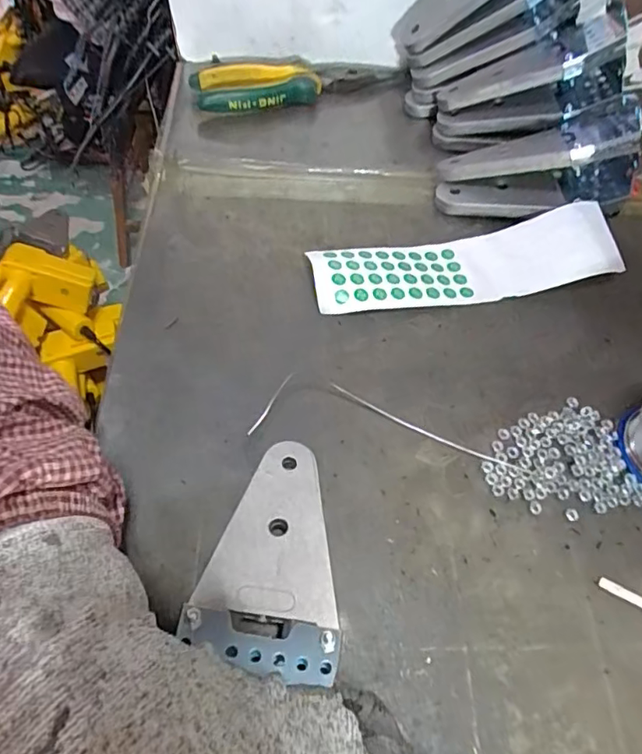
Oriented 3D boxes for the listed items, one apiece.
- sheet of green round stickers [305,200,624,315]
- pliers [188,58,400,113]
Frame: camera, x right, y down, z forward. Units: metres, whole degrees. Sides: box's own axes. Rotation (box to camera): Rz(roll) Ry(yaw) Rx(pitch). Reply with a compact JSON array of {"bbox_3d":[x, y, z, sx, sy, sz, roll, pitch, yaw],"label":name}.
[{"bbox_3d":[0.100,-0.081,0.370,0.211,0.025,0.059,-8,59,-9],"label":"sheet of green round stickers"},{"bbox_3d":[-0.023,-0.272,0.484,0.183,0.029,0.053,-22,62,-17],"label":"pliers"}]

